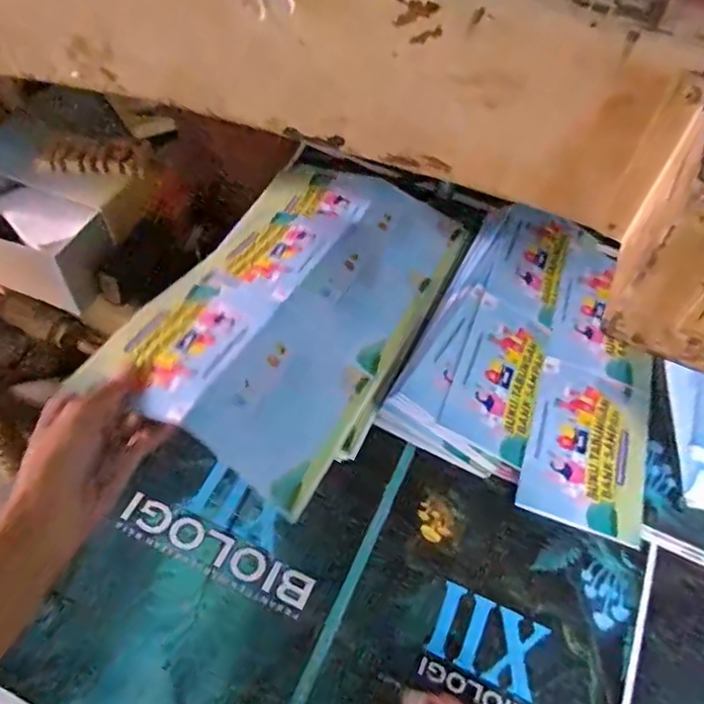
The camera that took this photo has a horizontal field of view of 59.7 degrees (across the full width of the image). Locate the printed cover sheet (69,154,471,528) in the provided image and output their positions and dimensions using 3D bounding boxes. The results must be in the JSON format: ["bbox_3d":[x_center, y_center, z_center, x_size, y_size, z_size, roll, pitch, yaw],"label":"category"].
[{"bbox_3d":[-0.047,-0.055,0.574,0.208,0.052,0.394,20,46,8],"label":"printed cover sheet"}]

